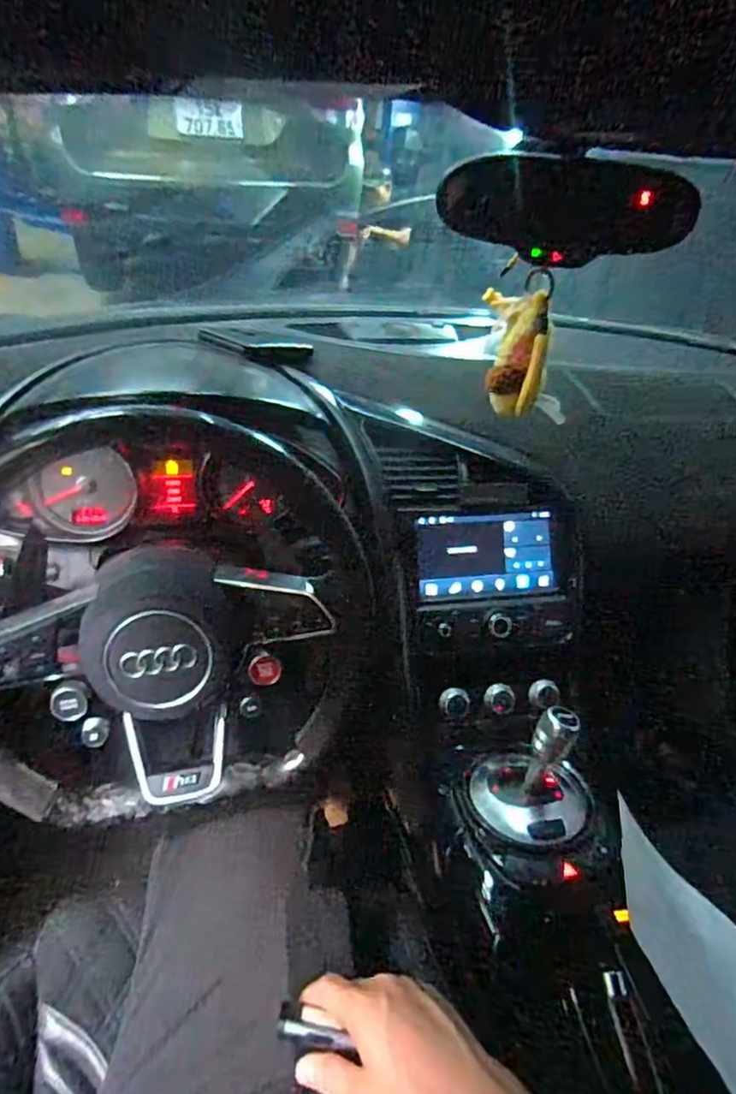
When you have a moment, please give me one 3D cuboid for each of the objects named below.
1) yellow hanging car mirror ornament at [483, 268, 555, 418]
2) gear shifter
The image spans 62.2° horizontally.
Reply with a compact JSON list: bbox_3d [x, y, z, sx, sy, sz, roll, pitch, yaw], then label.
[{"bbox_3d":[0.145,-0.201,0.603,0.032,0.127,0.073,-18,40,-30],"label":"yellow hanging car mirror ornament"},{"bbox_3d":[0.176,0.241,0.645,0.131,0.102,0.100,20,37,21],"label":"gear shifter"}]

